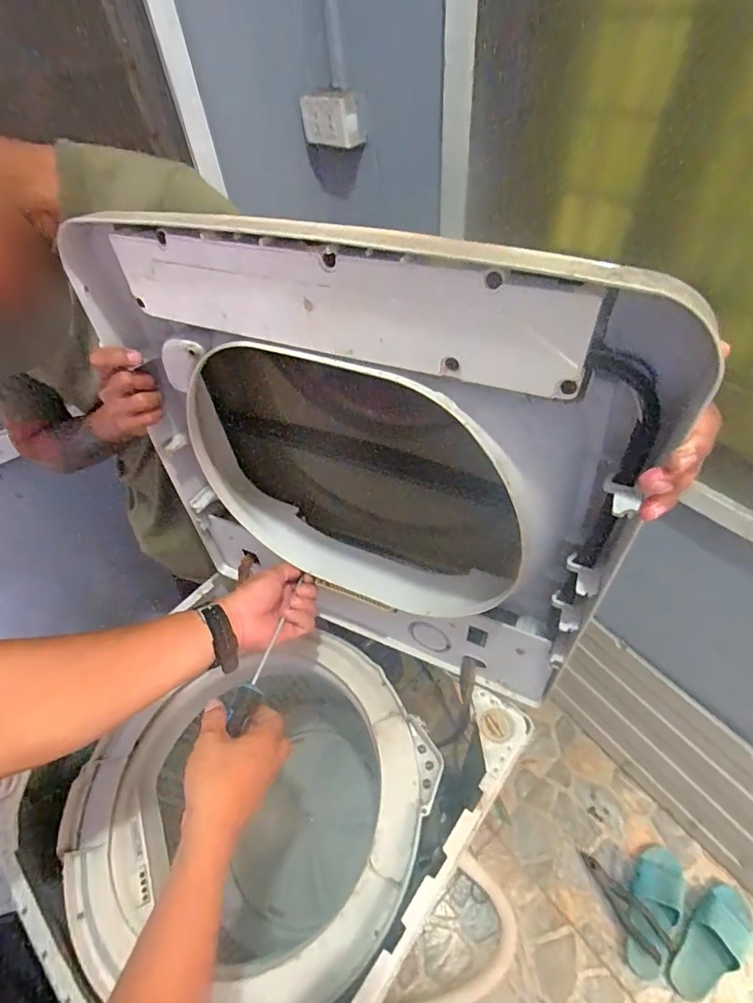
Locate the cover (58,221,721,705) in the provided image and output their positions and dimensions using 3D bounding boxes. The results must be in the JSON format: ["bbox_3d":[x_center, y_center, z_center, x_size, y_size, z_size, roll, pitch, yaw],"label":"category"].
[{"bbox_3d":[-0.028,-0.014,0.476,0.504,0.477,0.066,15,50,20],"label":"cover"}]

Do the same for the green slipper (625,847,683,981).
[{"bbox_3d":[0.585,0.857,0.978,0.092,0.046,0.236,22,53,25],"label":"green slipper"}]

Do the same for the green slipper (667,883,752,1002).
[{"bbox_3d":[0.680,0.897,0.942,0.230,0.059,0.093,-34,52,-23],"label":"green slipper"}]

